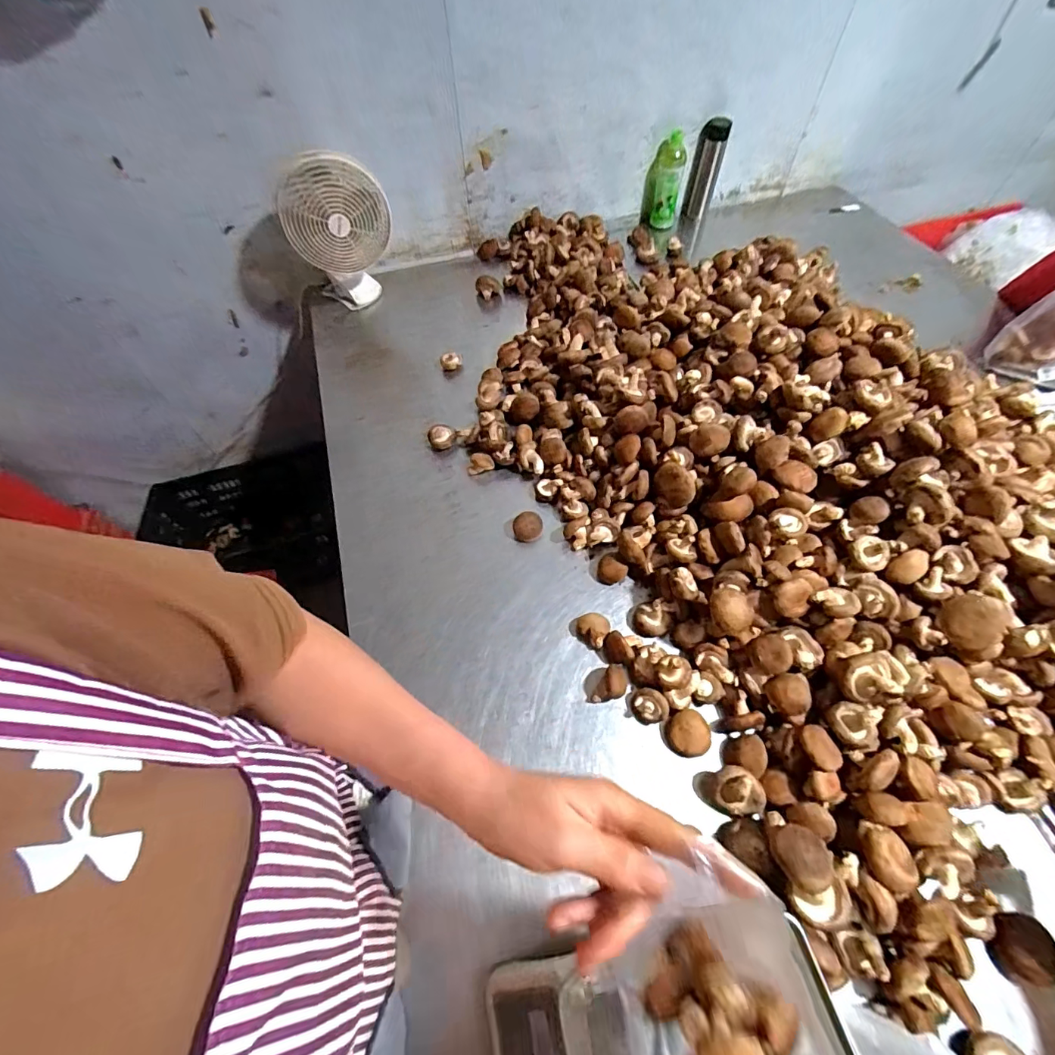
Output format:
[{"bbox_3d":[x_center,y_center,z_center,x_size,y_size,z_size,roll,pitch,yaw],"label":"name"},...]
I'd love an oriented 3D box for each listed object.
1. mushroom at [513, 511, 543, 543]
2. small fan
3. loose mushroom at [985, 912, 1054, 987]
[{"bbox_3d":[0.001,-0.003,0.789,0.050,0.035,0.048,-13,59,-6],"label":"mushroom"},{"bbox_3d":[-0.400,-0.623,1.018,0.211,0.316,0.141,-23,61,-12],"label":"small fan"},{"bbox_3d":[0.528,0.449,0.501,0.057,0.024,0.062,-14,50,44],"label":"loose mushroom"}]

